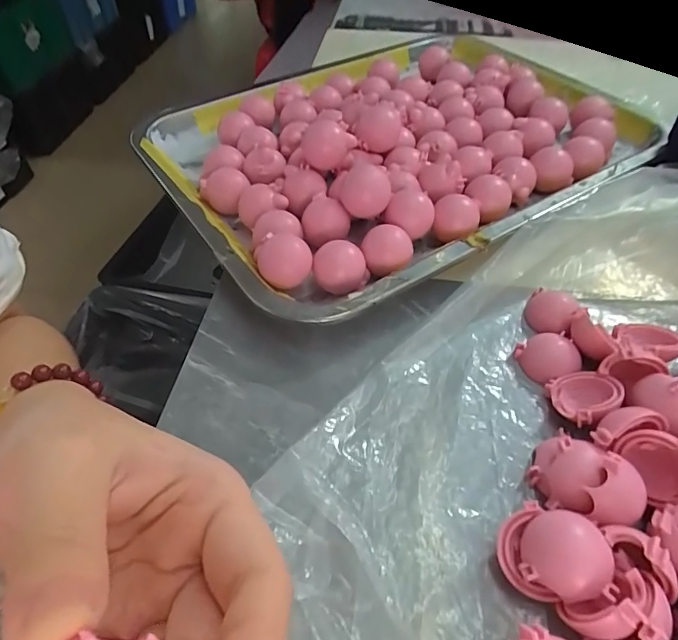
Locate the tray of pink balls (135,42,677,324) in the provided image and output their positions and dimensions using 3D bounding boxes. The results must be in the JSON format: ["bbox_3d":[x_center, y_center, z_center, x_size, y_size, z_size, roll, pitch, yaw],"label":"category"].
[{"bbox_3d":[0.042,-0.145,0.355,0.336,0.054,0.266,-27,55,-20],"label":"tray of pink balls"}]

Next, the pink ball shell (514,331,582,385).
[{"bbox_3d":[0.105,0.018,0.237,0.027,0.010,0.026,0,50,0],"label":"pink ball shell"}]

